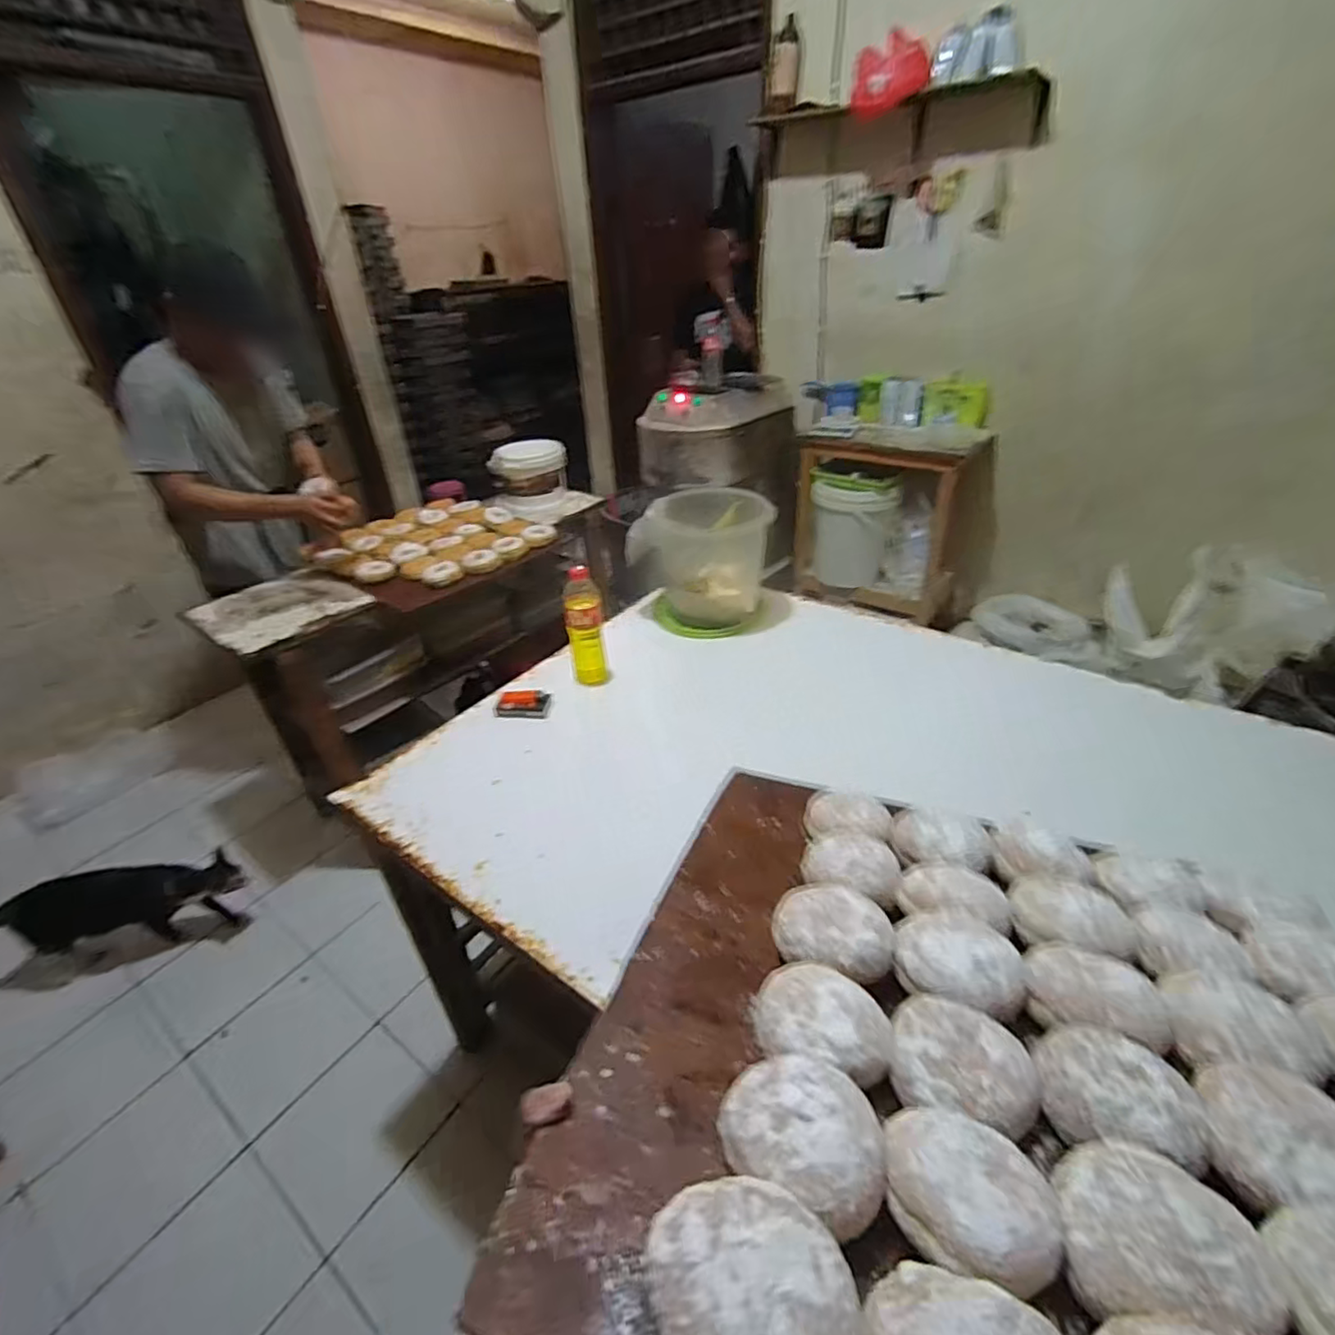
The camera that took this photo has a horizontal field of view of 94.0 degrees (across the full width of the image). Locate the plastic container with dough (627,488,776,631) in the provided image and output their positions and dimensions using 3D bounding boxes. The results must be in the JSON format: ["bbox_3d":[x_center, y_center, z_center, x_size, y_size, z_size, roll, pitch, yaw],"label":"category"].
[{"bbox_3d":[0.079,-0.250,1.365,0.261,0.241,0.222,16,36,28],"label":"plastic container with dough"}]

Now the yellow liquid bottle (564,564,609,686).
[{"bbox_3d":[-0.149,-0.059,1.161,0.073,0.211,0.059,-12,33,-14],"label":"yellow liquid bottle"}]

